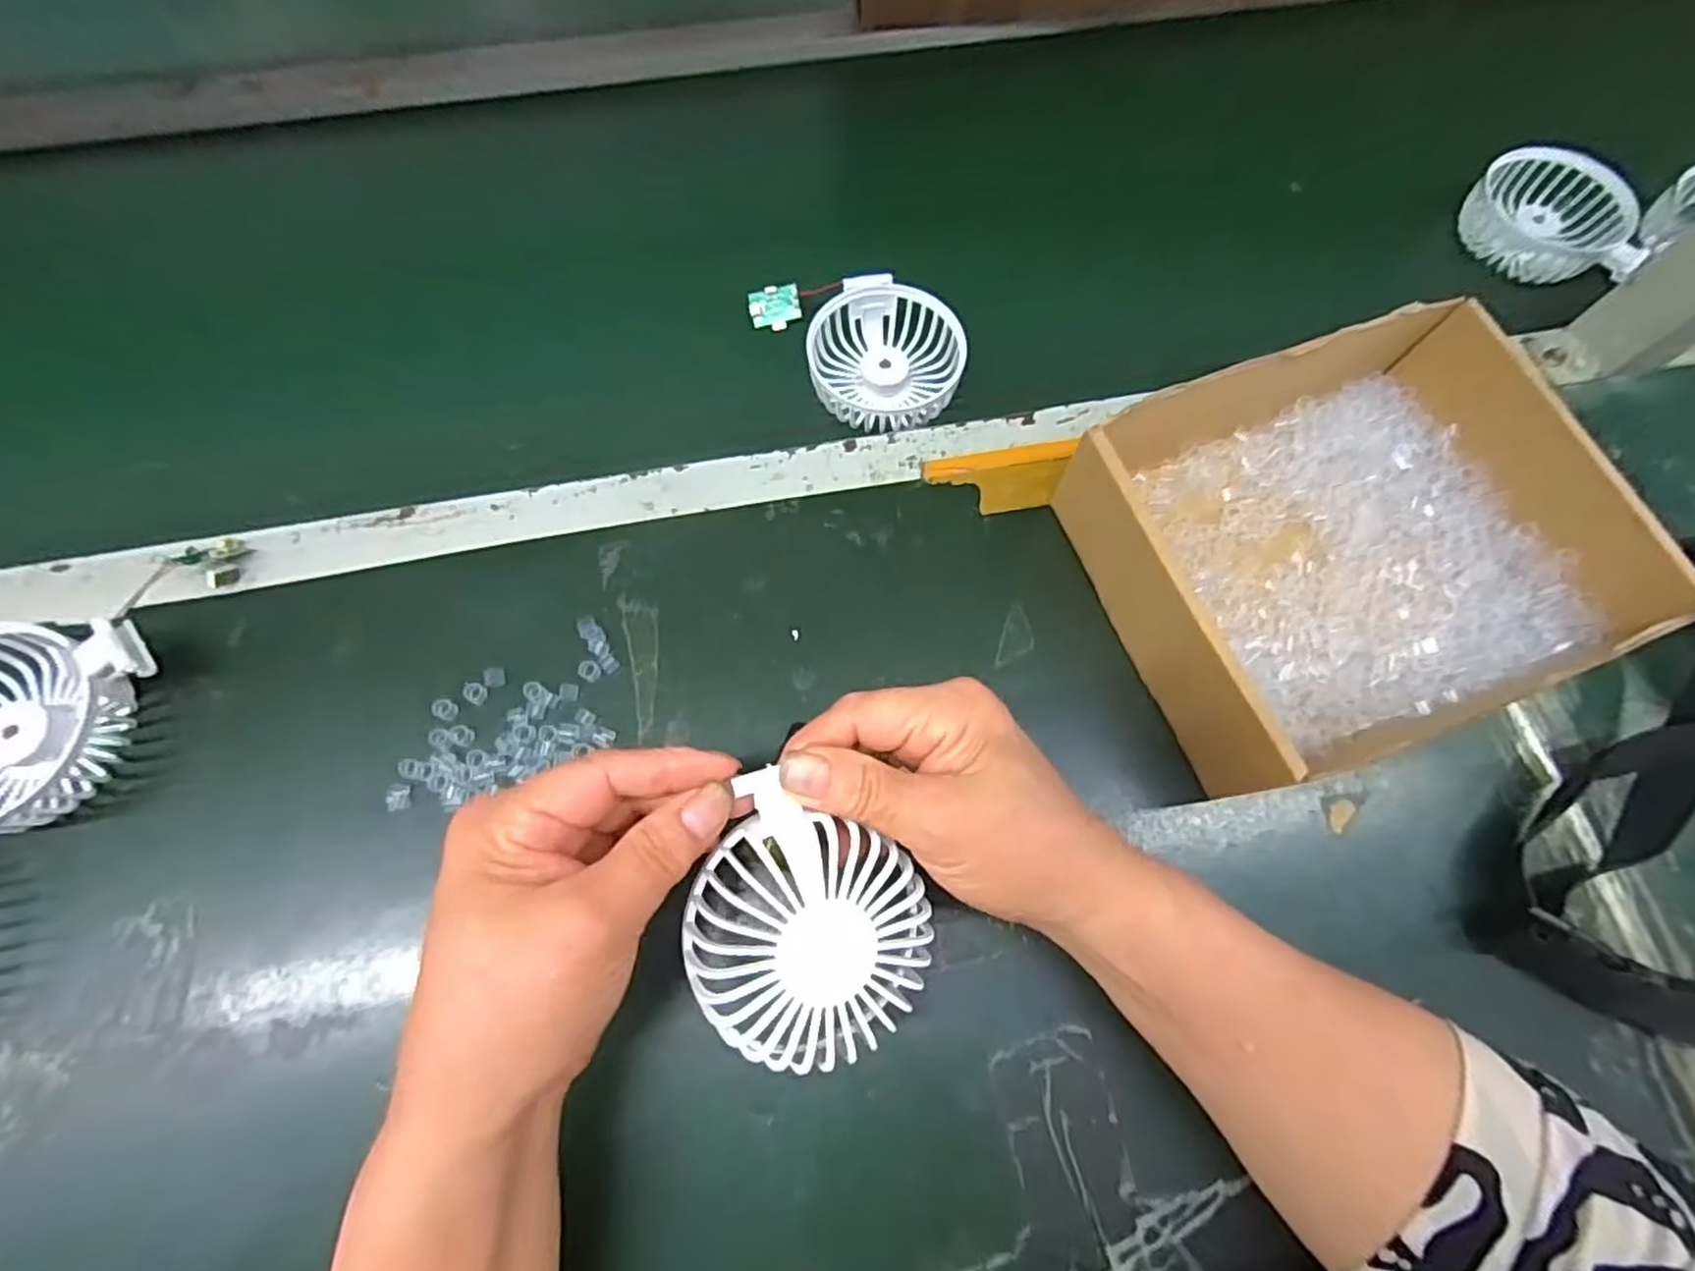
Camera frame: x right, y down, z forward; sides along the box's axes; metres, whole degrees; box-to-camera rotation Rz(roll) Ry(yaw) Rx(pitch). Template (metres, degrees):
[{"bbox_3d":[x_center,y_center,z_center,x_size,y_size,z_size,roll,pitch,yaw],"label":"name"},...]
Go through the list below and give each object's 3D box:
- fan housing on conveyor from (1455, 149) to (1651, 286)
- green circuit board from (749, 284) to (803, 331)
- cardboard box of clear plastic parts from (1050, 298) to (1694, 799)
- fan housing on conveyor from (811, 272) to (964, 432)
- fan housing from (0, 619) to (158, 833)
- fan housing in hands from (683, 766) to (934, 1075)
[{"bbox_3d":[0.450,-0.271,0.459,0.093,0.029,0.091,25,72,9],"label":"fan housing on conveyor"},{"bbox_3d":[-0.045,-0.204,0.446,0.032,0.024,0.004,-4,27,1],"label":"green circuit board"},{"bbox_3d":[0.228,-0.044,0.341,0.205,0.078,0.185,-20,71,-7],"label":"cardboard box of clear plastic parts"},{"bbox_3d":[0.024,-0.164,0.423,0.086,0.028,0.095,11,70,4],"label":"fan housing on conveyor"},{"bbox_3d":[-0.361,0.041,0.315,0.095,0.038,0.088,-1,70,-1],"label":"fan housing"},{"bbox_3d":[-0.014,0.101,0.242,0.083,0.021,0.078,0,68,-1],"label":"fan housing in hands"}]

